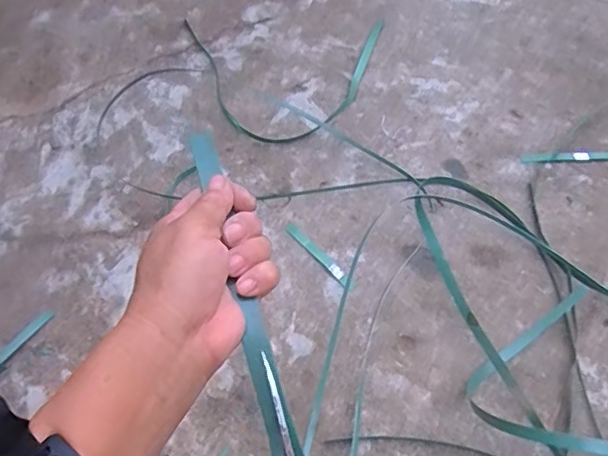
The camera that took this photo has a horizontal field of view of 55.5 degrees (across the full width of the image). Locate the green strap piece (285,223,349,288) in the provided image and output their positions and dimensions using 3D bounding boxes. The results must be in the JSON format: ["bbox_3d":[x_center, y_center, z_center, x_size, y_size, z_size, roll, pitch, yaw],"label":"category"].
[{"bbox_3d":[0.026,0.045,0.923,0.020,0.004,0.154,-33,59,-24],"label":"green strap piece"}]

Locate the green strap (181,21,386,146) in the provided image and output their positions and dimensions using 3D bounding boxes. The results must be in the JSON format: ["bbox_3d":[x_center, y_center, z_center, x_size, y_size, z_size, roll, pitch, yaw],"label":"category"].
[{"bbox_3d":[-0.046,-0.308,1.150,0.419,0.015,0.342,1,58,0],"label":"green strap"}]

